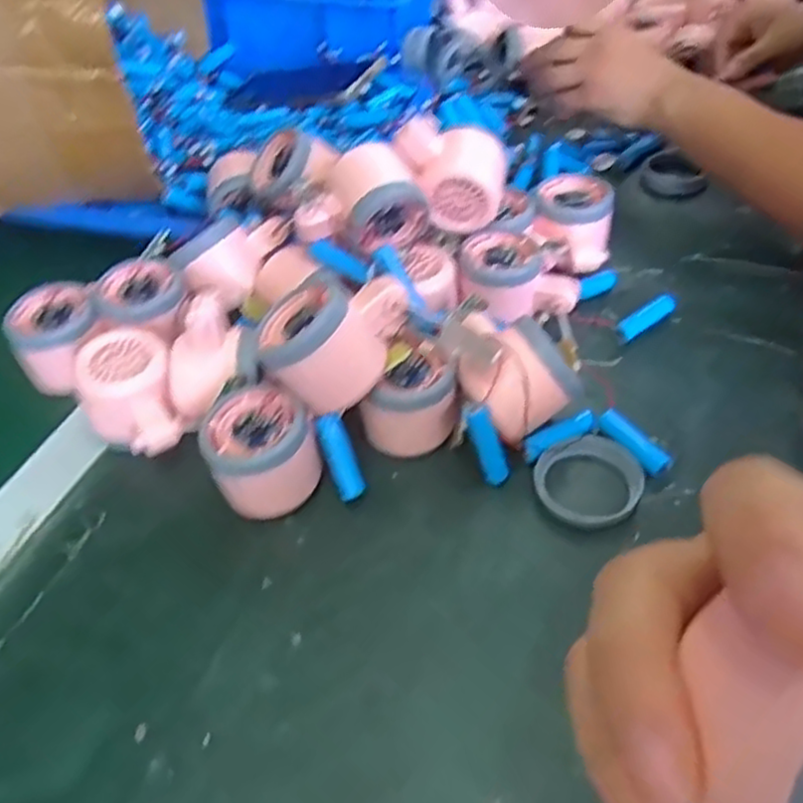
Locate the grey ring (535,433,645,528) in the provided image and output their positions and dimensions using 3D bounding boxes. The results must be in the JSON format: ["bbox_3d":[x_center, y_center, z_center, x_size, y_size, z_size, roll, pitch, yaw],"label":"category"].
[{"bbox_3d":[0.107,0.046,0.408,0.060,0.013,0.056,-2,46,2],"label":"grey ring"}]

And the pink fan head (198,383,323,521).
[{"bbox_3d":[-0.080,0.028,0.409,0.059,0.053,0.064,-2,46,2],"label":"pink fan head"}]

